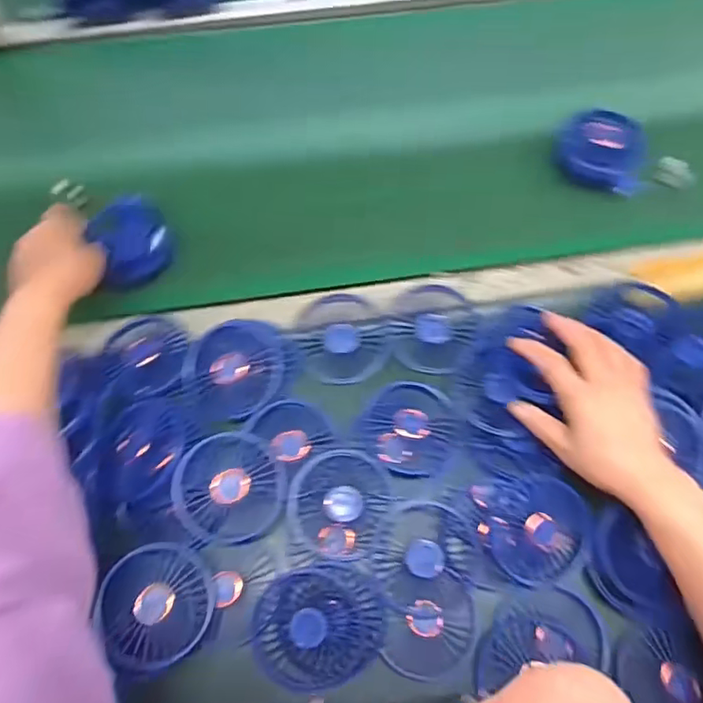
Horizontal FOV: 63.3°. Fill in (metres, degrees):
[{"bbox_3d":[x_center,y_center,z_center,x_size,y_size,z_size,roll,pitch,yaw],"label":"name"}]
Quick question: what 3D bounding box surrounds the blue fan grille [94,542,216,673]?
[{"bbox_3d":[-0.153,0.201,0.454,0.082,0.010,0.089,-3,74,-22],"label":"blue fan grille"}]

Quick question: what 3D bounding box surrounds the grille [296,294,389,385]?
[{"bbox_3d":[-0.010,-0.014,0.558,0.083,0.011,0.091,0,67,1],"label":"grille"}]

